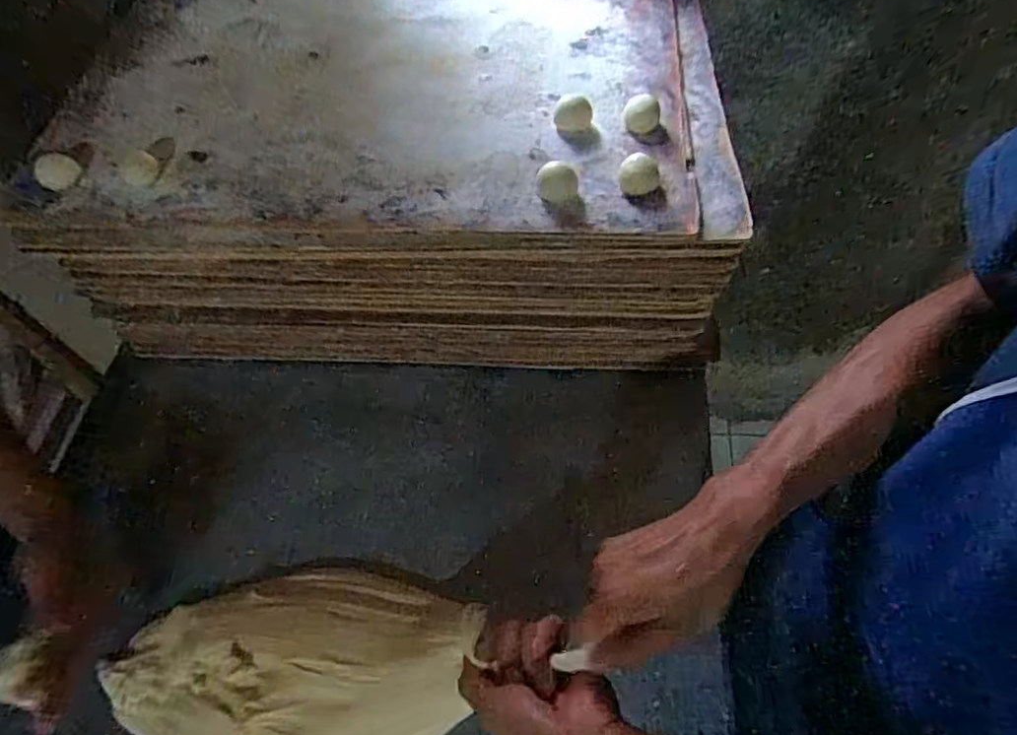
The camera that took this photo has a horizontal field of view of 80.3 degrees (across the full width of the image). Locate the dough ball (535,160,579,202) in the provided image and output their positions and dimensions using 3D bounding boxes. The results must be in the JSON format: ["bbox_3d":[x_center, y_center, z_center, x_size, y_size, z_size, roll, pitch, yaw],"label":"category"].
[{"bbox_3d":[0.039,-0.149,0.486,0.033,0.021,0.027,-1,59,3],"label":"dough ball"}]

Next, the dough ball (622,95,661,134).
[{"bbox_3d":[0.117,-0.223,0.528,0.030,0.017,0.030,-2,59,3],"label":"dough ball"}]

